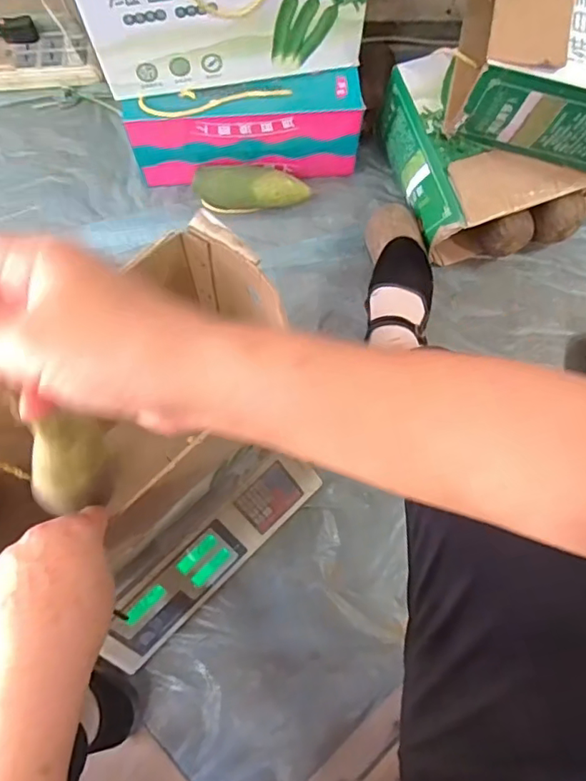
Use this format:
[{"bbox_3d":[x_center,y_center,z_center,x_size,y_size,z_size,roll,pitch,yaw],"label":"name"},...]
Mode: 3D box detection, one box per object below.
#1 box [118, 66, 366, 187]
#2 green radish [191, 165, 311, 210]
[{"bbox_3d":[-0.071,-0.389,0.817,0.337,0.135,0.079,-6,75,-1],"label":"box"},{"bbox_3d":[-0.063,-0.317,0.831,0.176,0.061,0.069,-3,75,-1],"label":"green radish"}]

